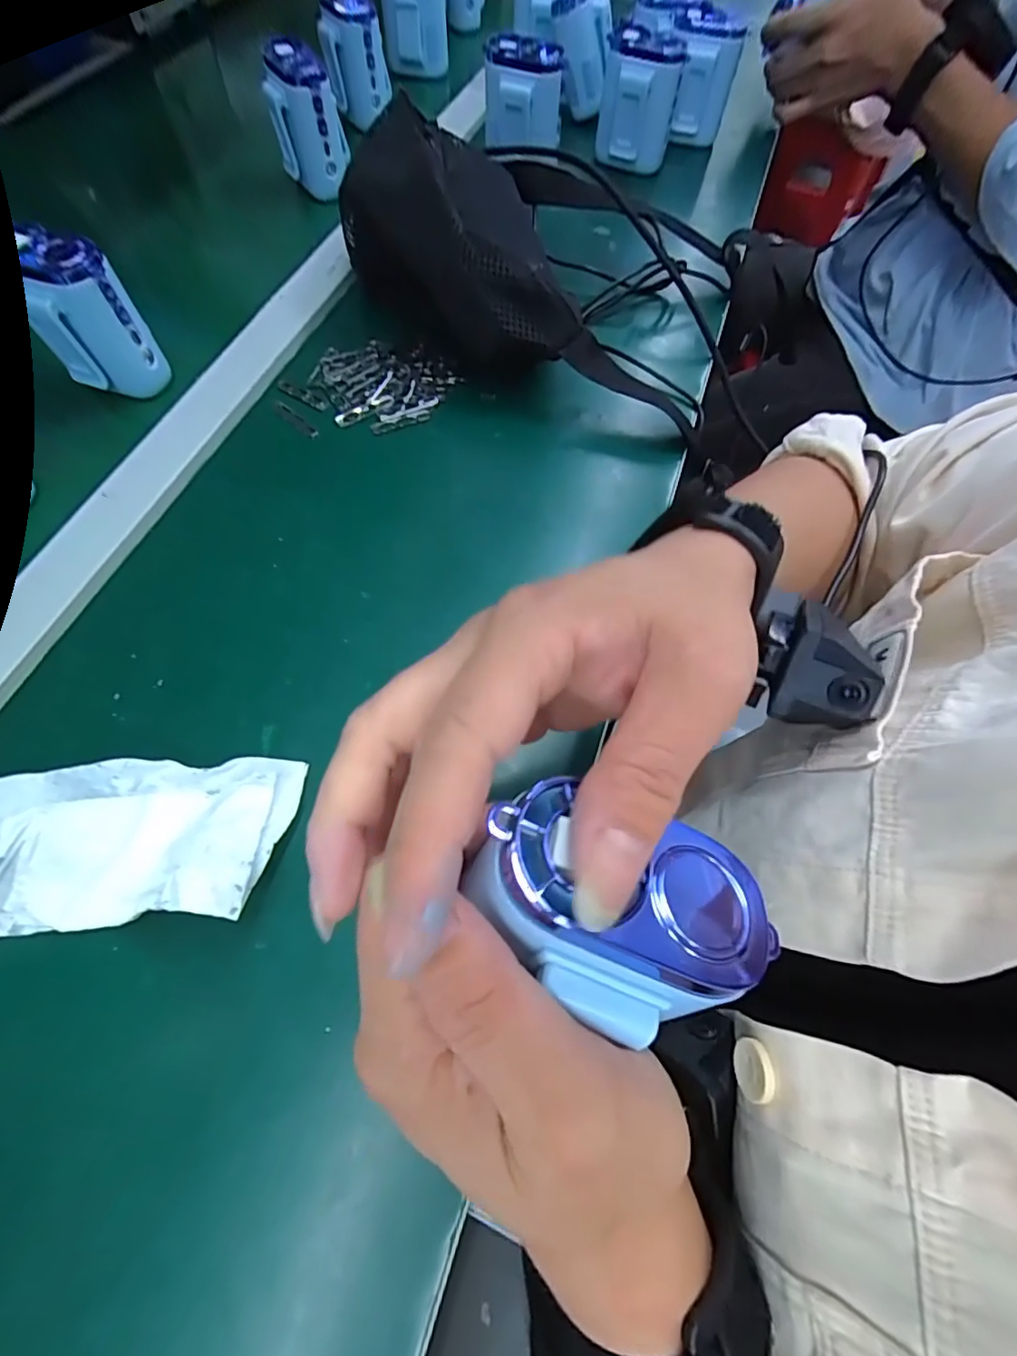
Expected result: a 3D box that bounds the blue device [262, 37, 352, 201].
[{"bbox_3d":[-0.178,-0.486,0.462,0.059,0.083,0.061,-12,66,-8],"label":"blue device"}]

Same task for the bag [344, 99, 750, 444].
[{"bbox_3d":[0.024,-0.312,0.389,0.276,0.083,0.213,20,66,6],"label":"bag"}]

